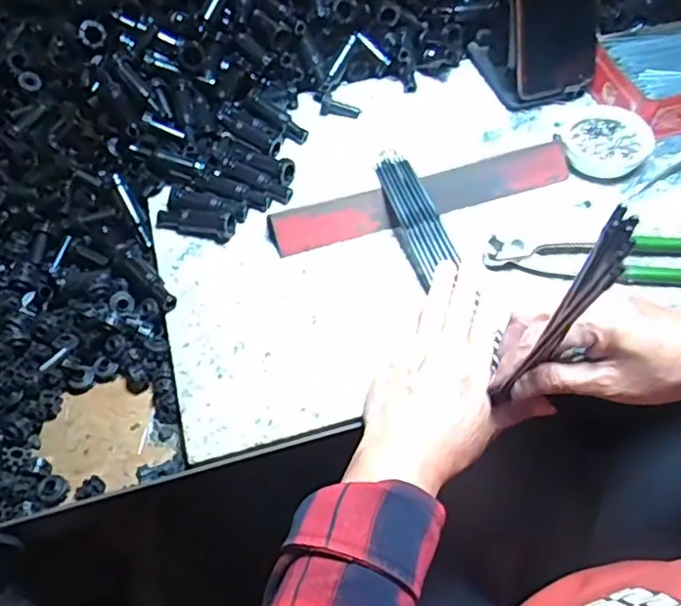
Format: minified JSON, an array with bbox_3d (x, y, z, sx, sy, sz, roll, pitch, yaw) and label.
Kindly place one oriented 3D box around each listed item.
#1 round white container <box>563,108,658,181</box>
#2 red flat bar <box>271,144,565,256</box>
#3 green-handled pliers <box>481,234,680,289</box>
[{"bbox_3d":[0.232,-0.144,0.554,0.071,0.025,0.071,-1,55,2],"label":"round white container"},{"bbox_3d":[0.071,-0.091,0.530,0.262,0.021,0.032,-16,56,-8],"label":"red flat bar"},{"bbox_3d":[0.216,-0.034,0.491,0.200,0.016,0.044,2,56,4],"label":"green-handled pliers"}]

